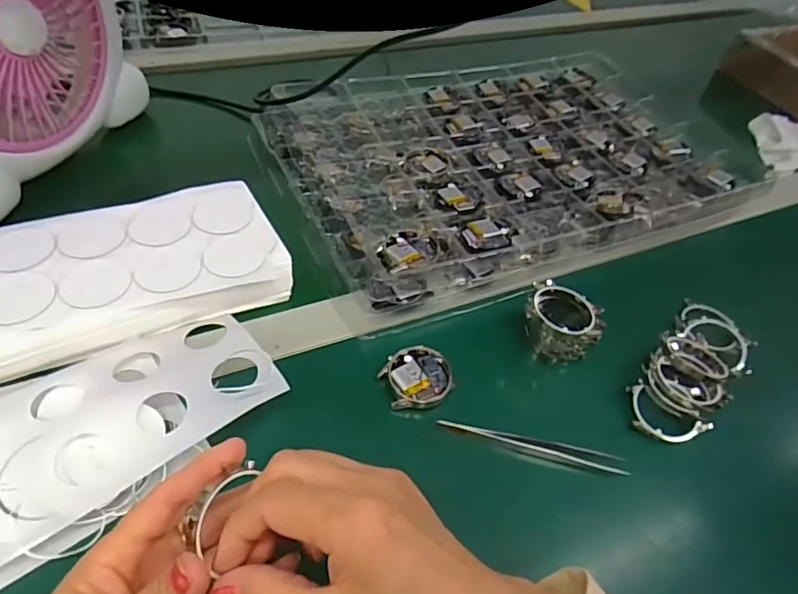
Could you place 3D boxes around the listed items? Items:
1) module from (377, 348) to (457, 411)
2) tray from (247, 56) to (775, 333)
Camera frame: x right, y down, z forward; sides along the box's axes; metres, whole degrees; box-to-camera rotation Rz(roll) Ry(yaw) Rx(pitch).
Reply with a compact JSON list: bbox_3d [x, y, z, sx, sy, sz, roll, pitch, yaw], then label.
[{"bbox_3d":[0.012,0.058,0.374,0.048,0.017,0.041,-9,51,-15],"label":"module"},{"bbox_3d":[0.099,-0.147,0.535,0.427,0.029,0.302,-15,53,-20],"label":"tray"}]

